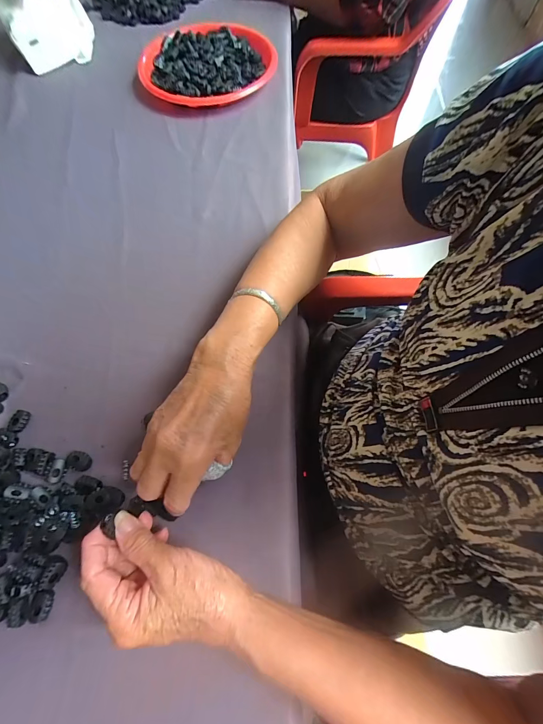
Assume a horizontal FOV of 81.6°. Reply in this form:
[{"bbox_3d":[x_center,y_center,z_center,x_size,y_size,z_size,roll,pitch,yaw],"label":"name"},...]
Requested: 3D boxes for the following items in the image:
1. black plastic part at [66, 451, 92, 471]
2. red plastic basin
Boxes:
[{"bbox_3d":[-0.190,0.097,0.309,0.022,0.004,0.018,9,68,5],"label":"black plastic part"},{"bbox_3d":[-0.104,-0.496,0.518,0.208,0.037,0.208,1,68,-1],"label":"red plastic basin"}]

